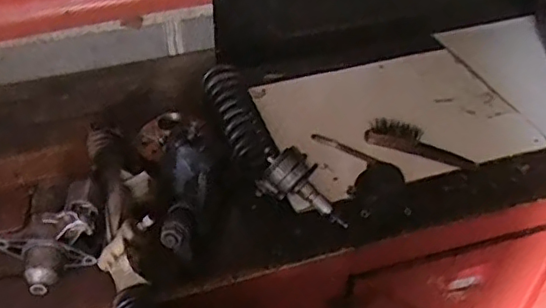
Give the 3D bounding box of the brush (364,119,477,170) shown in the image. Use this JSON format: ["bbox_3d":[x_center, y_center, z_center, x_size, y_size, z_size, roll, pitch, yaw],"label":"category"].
[{"bbox_3d":[0.276,-0.022,1.061,0.205,0.076,0.038,17,43,17],"label":"brush"}]

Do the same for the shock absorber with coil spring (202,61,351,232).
[{"bbox_3d":[-0.027,-0.030,1.017,0.107,0.083,0.415,-21,45,-23],"label":"shock absorber with coil spring"}]

